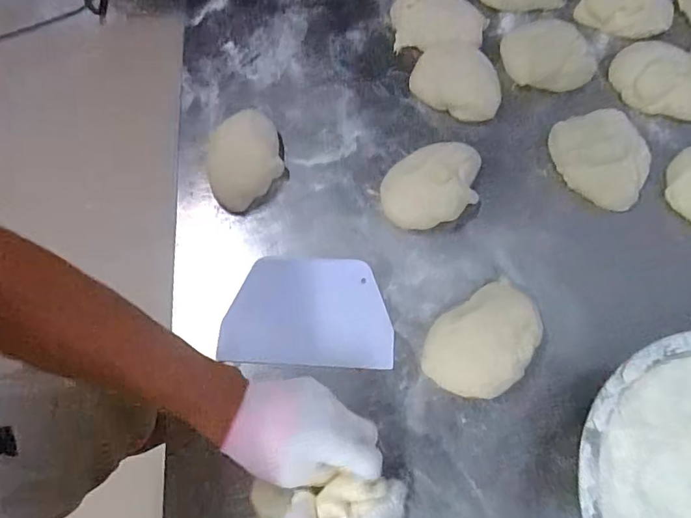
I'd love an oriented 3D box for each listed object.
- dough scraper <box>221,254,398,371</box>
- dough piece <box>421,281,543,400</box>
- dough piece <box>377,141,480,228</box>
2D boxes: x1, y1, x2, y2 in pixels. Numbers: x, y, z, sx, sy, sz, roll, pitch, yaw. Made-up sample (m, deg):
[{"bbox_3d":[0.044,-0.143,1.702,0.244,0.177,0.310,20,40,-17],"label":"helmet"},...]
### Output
[{"bbox_3d":[-0.041,0.059,0.557,0.183,0.004,0.122,2,71,0],"label":"dough scraper"},{"bbox_3d":[0.150,0.087,0.528,0.138,0.035,0.097,-38,71,-13],"label":"dough piece"},{"bbox_3d":[0.106,-0.094,0.594,0.138,0.047,0.095,-37,71,-12],"label":"dough piece"}]

